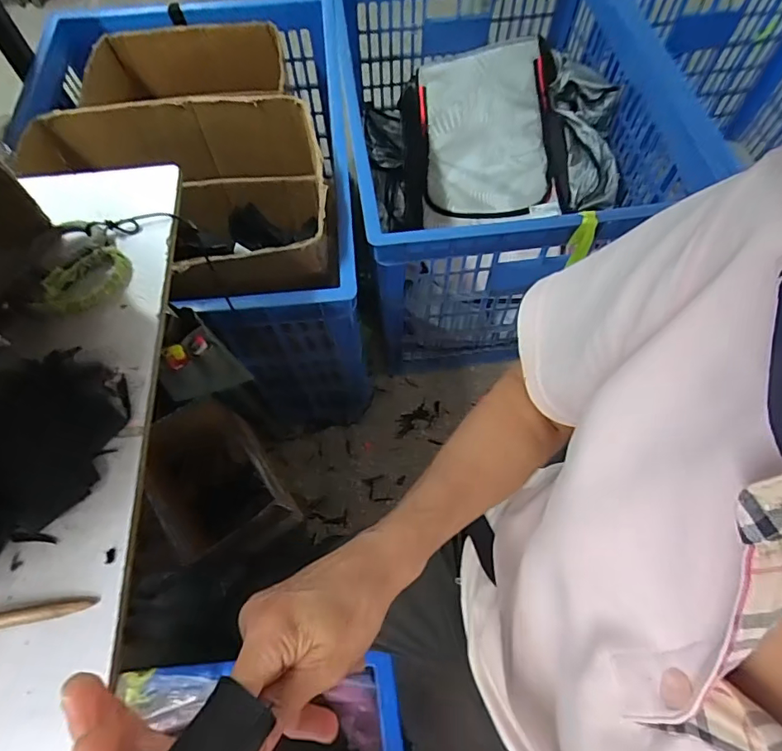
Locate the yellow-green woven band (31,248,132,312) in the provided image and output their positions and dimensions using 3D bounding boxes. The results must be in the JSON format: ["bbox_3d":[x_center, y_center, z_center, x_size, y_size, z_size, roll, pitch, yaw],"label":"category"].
[{"bbox_3d":[-0.314,-0.093,0.504,0.094,0.015,0.062,-37,69,-15],"label":"yellow-green woven band"}]

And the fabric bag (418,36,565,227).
[{"bbox_3d":[0.231,-0.594,1.228,0.342,0.173,0.459,-2,64,1],"label":"fabric bag"}]

